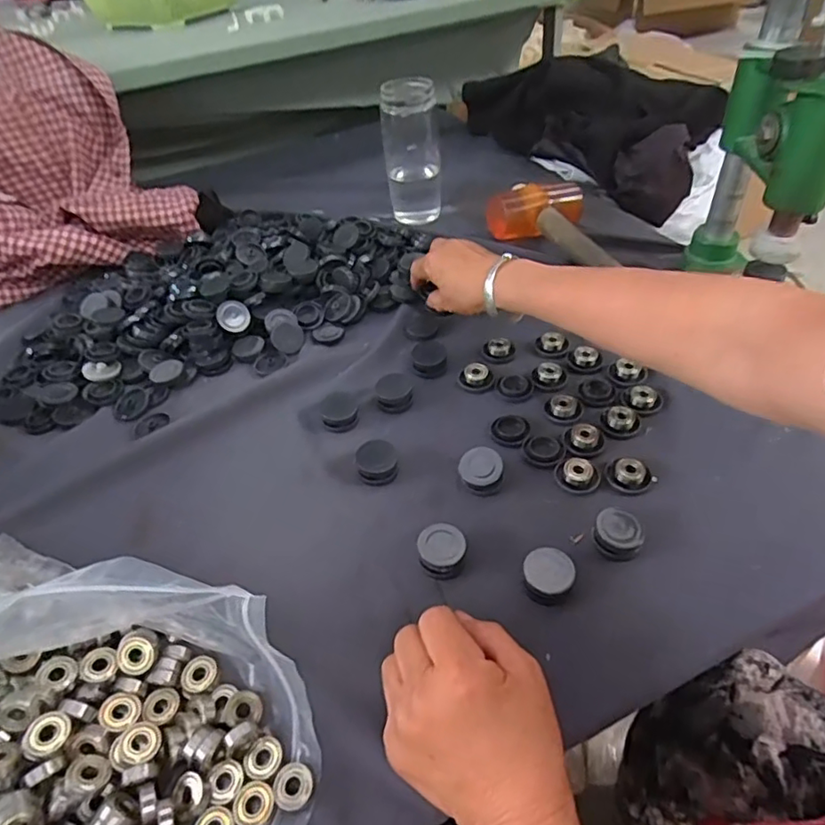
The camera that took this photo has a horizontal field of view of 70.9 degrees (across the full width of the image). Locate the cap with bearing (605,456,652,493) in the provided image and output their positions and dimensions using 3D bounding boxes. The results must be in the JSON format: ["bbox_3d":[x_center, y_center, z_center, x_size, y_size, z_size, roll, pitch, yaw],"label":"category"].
[{"bbox_3d":[0.163,0.044,0.439,0.028,0.011,0.032,-16,46,-10],"label":"cap with bearing"}]

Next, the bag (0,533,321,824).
[{"bbox_3d":[-0.199,0.168,0.314,0.278,0.080,0.207,-1,45,5],"label":"bag"}]

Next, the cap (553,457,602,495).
[{"bbox_3d":[0.127,0.045,0.444,0.033,0.009,0.033,-3,45,3],"label":"cap"}]

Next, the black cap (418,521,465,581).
[{"bbox_3d":[0.020,0.097,0.403,0.032,0.018,0.035,-3,45,3],"label":"black cap"}]

